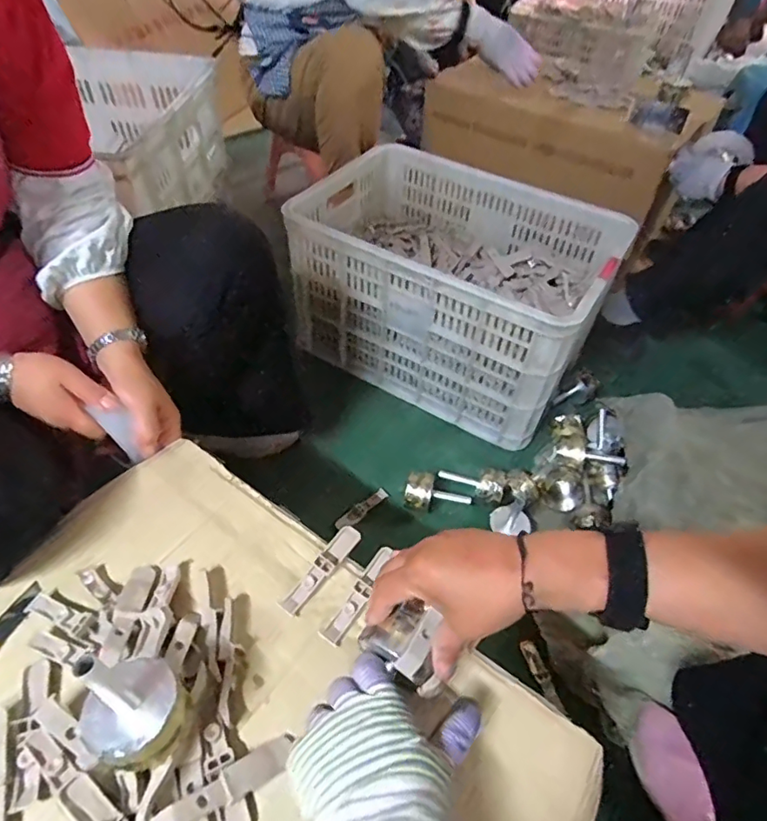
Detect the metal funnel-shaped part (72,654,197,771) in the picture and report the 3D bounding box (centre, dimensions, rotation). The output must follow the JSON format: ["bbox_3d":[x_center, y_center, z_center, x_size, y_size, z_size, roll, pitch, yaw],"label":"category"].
[{"bbox_3d":[-0.165,0.196,0.348,0.058,0.097,0.059,2,50,-2],"label":"metal funnel-shaped part"}]

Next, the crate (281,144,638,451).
[{"bbox_3d":[0.120,-0.238,1.017,0.525,0.302,0.367,25,53,17],"label":"crate"}]

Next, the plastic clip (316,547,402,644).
[{"bbox_3d":[-0.021,0.166,0.479,0.019,0.014,0.098,29,54,20],"label":"plastic clip"}]

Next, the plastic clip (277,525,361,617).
[{"bbox_3d":[-0.058,0.148,0.494,0.021,0.014,0.096,31,55,21],"label":"plastic clip"}]

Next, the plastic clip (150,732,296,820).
[{"bbox_3d":[-0.109,0.266,0.372,0.100,0.014,0.022,-15,50,-35],"label":"plastic clip"}]

